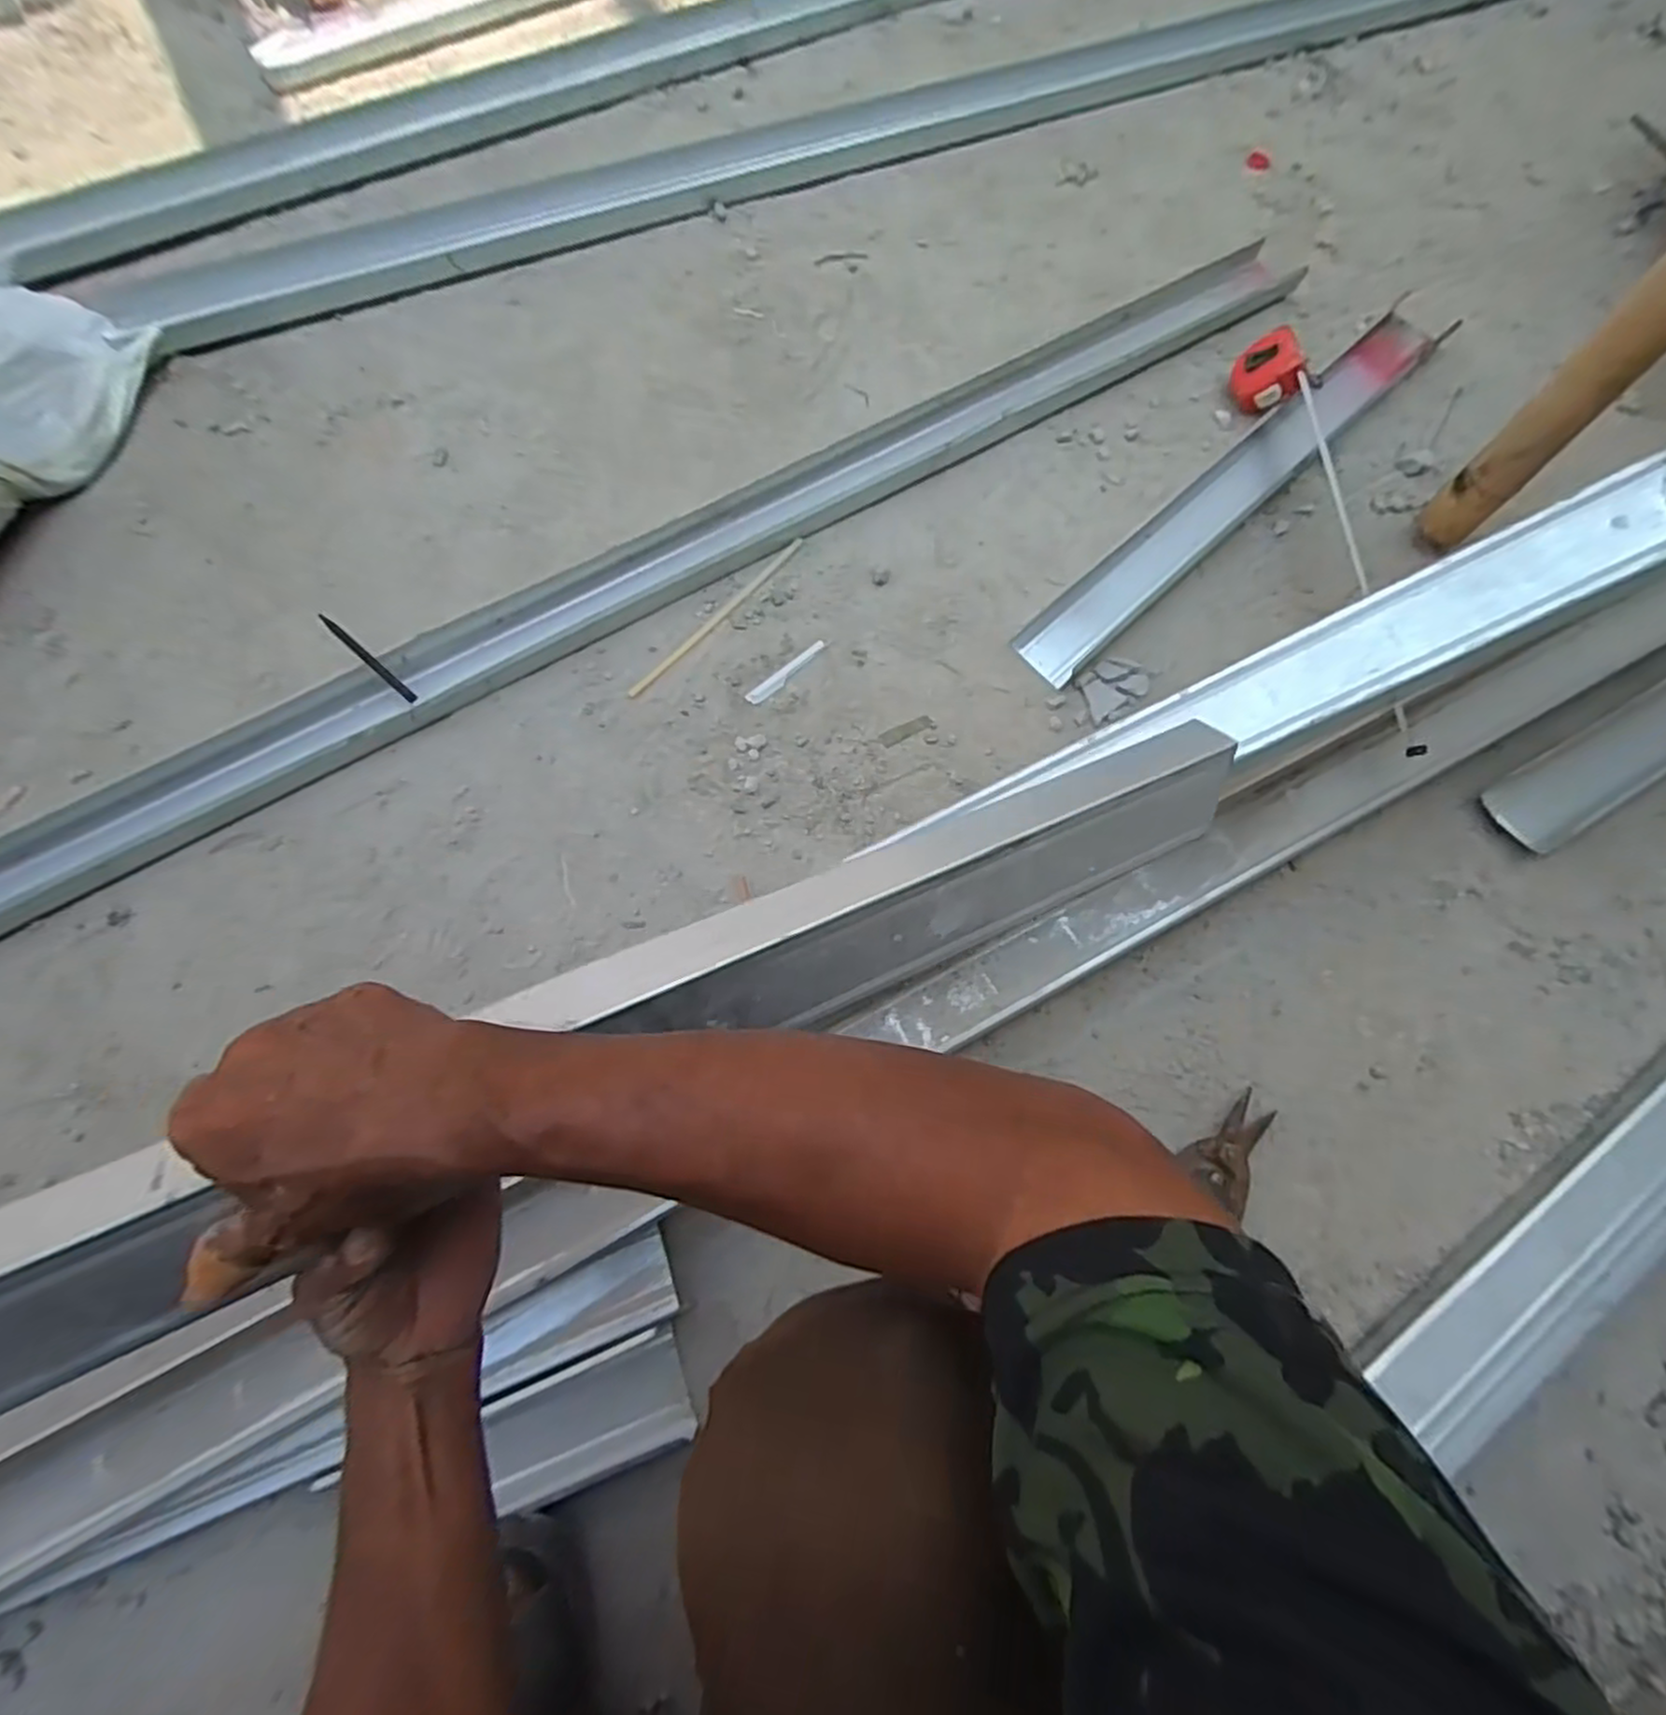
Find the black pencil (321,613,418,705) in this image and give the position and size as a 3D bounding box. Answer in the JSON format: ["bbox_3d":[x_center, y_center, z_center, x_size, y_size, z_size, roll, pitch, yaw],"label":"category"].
[{"bbox_3d":[-0.452,-0.193,0.727,0.112,0.010,0.010,44,74,-9],"label":"black pencil"}]

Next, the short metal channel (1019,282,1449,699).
[{"bbox_3d":[0.483,-0.451,0.874,0.749,0.028,0.084,-42,76,-14],"label":"short metal channel"}]

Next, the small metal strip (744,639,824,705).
[{"bbox_3d":[-0.048,-0.194,0.779,0.106,0.004,0.018,-42,76,-14],"label":"small metal strip"}]

